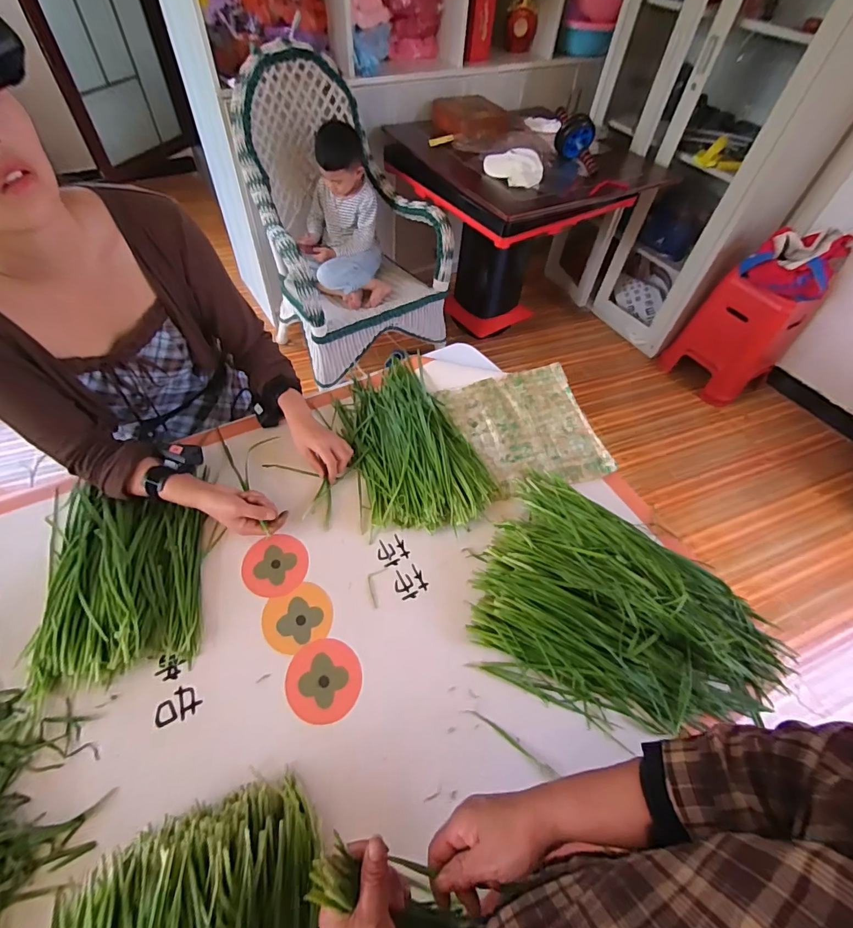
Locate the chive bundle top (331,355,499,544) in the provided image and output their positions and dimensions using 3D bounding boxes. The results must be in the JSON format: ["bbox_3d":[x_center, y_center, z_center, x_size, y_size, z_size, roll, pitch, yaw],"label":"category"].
[{"bbox_3d":[-0.029,-0.052,0.789,0.211,0.037,0.379,-13,57,-14],"label":"chive bundle top"}]

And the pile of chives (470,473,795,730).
[{"bbox_3d":[0.287,0.210,0.614,0.419,0.069,0.302,26,57,13],"label":"pile of chives"}]

